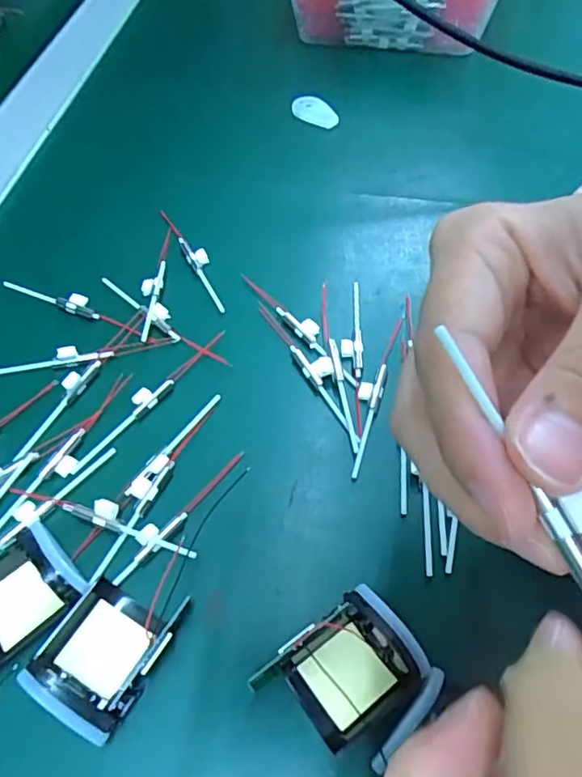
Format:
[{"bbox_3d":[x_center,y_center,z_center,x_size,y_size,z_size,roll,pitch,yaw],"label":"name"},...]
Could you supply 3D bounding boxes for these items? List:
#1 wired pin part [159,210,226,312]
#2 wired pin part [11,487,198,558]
[{"bbox_3d":[-0.052,-0.073,0.314,0.011,0.004,0.082,-25,60,-15],"label":"wired pin part"},{"bbox_3d":[-0.076,0.051,0.229,0.083,0.008,0.010,18,59,12],"label":"wired pin part"}]

